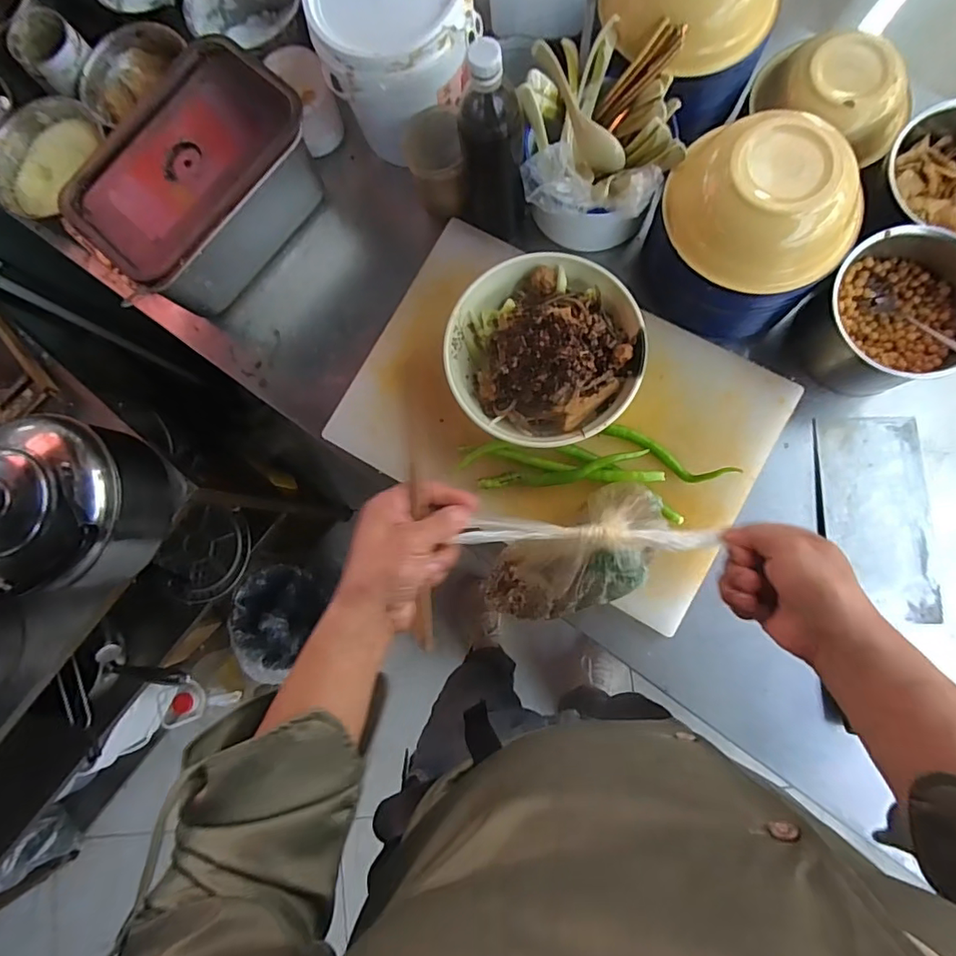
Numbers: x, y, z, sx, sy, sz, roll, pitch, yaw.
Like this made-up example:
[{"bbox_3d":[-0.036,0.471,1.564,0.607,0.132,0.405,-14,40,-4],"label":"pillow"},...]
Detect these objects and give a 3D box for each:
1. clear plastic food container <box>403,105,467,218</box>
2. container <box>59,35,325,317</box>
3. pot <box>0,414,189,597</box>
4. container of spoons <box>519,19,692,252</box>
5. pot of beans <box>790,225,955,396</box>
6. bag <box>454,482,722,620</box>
[{"bbox_3d":[-0.048,-0.381,0.653,0.068,0.094,0.087,-8,83,5],"label":"clear plastic food container"},{"bbox_3d":[-0.331,-0.351,0.661,0.171,0.148,0.274,41,89,9],"label":"container"},{"bbox_3d":[-0.556,0.033,0.698,0.218,0.195,0.213,-1,84,6],"label":"pot"},{"bbox_3d":[0.136,-0.371,0.618,0.168,0.135,0.219,-3,83,6],"label":"container of spoons"},{"bbox_3d":[0.451,-0.175,0.583,0.147,0.108,0.150,-1,84,6],"label":"pot of beans"},{"bbox_3d":[0.100,0.073,0.485,0.202,0.144,0.104,-14,82,4],"label":"bag"}]

